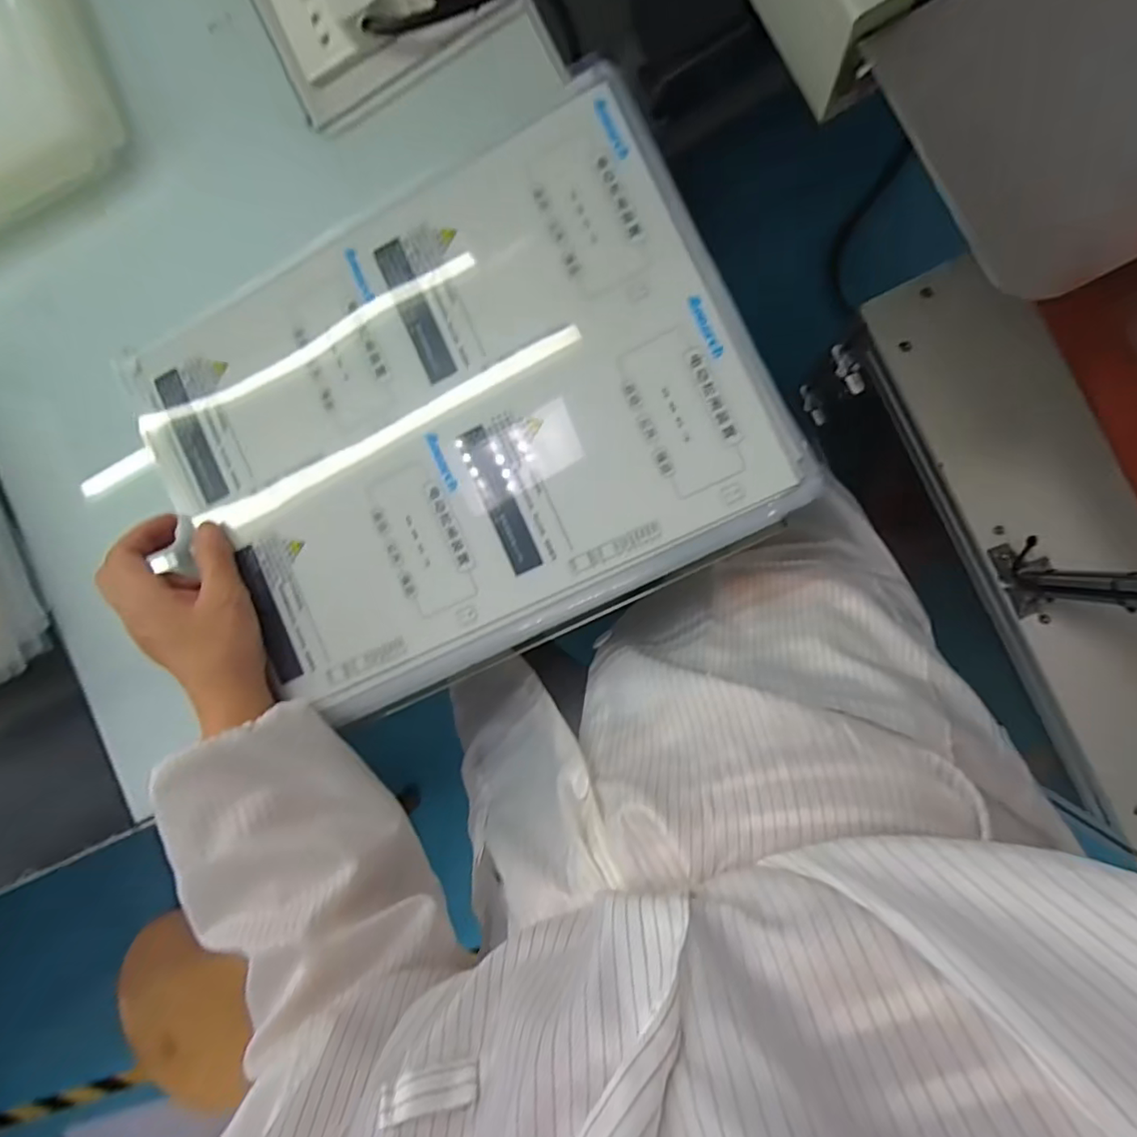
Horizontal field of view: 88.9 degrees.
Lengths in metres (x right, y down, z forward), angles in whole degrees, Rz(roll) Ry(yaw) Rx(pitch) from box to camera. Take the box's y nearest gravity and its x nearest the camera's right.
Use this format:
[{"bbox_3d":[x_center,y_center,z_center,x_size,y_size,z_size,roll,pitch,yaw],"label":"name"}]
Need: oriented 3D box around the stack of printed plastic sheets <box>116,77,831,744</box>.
[{"bbox_3d":[-0.079,-0.095,0.373,0.373,0.012,0.292,-25,86,9],"label":"stack of printed plastic sheets"}]

